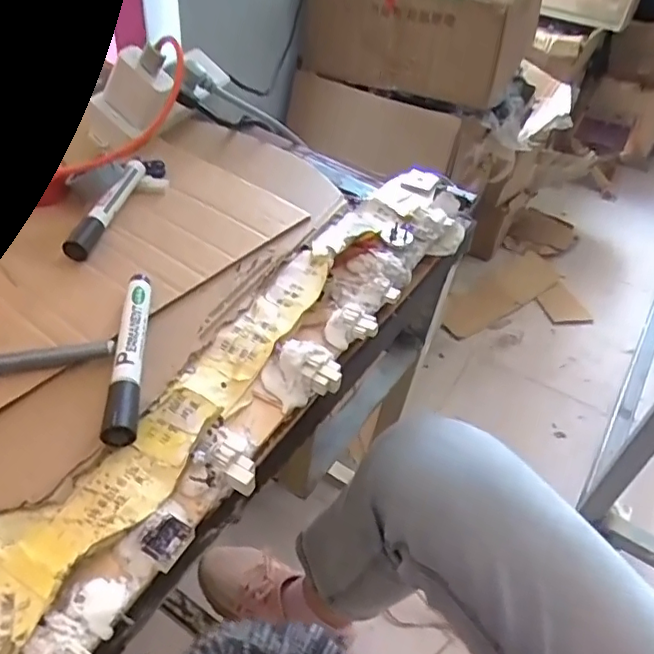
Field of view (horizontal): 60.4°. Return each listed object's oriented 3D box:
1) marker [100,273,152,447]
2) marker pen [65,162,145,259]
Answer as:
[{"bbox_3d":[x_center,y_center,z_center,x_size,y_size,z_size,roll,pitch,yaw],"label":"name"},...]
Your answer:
[{"bbox_3d":[-0.119,0.014,0.342,0.017,0.017,0.130,-2,44,-9],"label":"marker"},{"bbox_3d":[-0.175,-0.096,0.451,0.019,0.018,0.120,10,43,2],"label":"marker pen"}]

